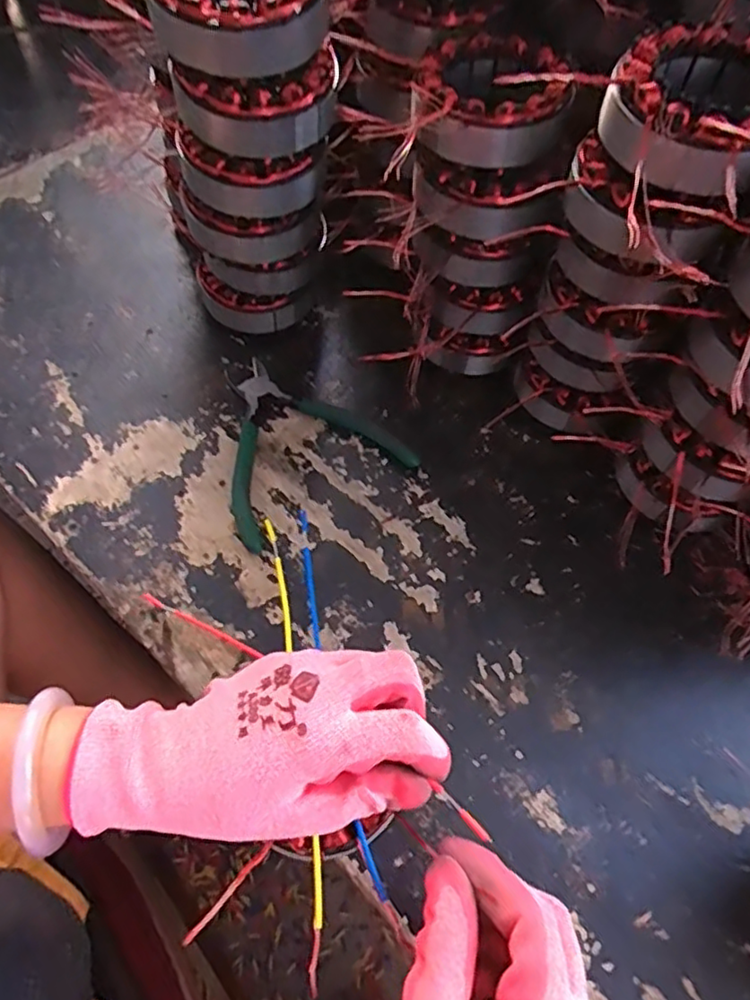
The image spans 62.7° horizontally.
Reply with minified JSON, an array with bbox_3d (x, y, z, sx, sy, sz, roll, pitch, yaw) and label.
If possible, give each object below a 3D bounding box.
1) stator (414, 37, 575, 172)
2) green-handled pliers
[{"bbox_3d":[0.064,-0.227,0.346,0.085,0.033,0.088,1,64,-1],"label":"stator"},{"bbox_3d":[-0.060,-0.047,0.442,0.132,0.011,0.133,-30,68,-15],"label":"green-handled pliers"}]

